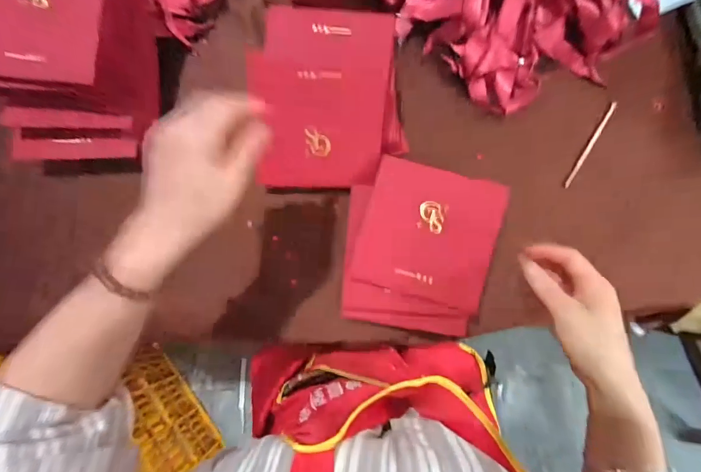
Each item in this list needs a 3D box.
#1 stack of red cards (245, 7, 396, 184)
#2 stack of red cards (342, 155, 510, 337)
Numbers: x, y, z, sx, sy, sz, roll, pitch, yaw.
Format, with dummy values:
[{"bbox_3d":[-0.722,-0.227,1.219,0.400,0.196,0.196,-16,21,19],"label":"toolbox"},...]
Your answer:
[{"bbox_3d":[-0.035,-0.154,0.389,0.151,0.027,0.196,5,92,-2],"label":"stack of red cards"},{"bbox_3d":[0.073,0.014,0.393,0.159,0.027,0.179,14,91,8],"label":"stack of red cards"}]

